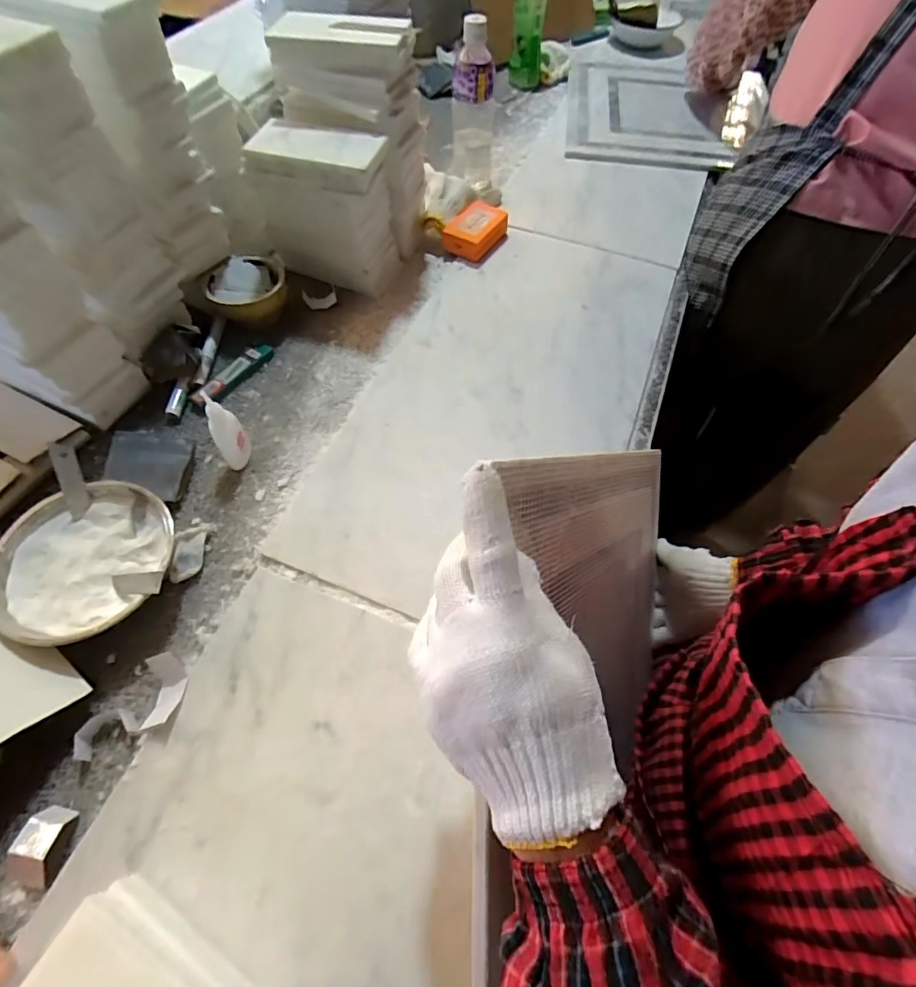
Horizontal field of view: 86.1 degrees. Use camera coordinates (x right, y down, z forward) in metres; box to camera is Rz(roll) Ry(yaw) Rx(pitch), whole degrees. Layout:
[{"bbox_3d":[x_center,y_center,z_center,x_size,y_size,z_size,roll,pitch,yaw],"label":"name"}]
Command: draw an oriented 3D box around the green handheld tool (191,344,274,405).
[{"bbox_3d":[-0.272,-0.146,0.595,0.027,0.007,0.112,35,65,18],"label":"green handheld tool"}]

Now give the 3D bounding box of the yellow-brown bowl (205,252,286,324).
[{"bbox_3d":[-0.267,-0.257,0.633,0.094,0.050,0.095,-13,61,-9],"label":"yellow-brown bowl"}]

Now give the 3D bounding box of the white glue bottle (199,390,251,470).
[{"bbox_3d":[-0.238,-0.065,0.501,0.031,0.091,0.031,-30,65,-17],"label":"white glue bottle"}]

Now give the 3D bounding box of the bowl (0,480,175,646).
[{"bbox_3d":[-0.334,0.064,0.442,0.127,0.049,0.146,0,60,-1],"label":"bowl"}]

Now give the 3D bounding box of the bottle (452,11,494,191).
[{"bbox_3d":[0.023,-0.573,0.733,0.066,0.195,0.059,0,60,-2],"label":"bottle"}]

